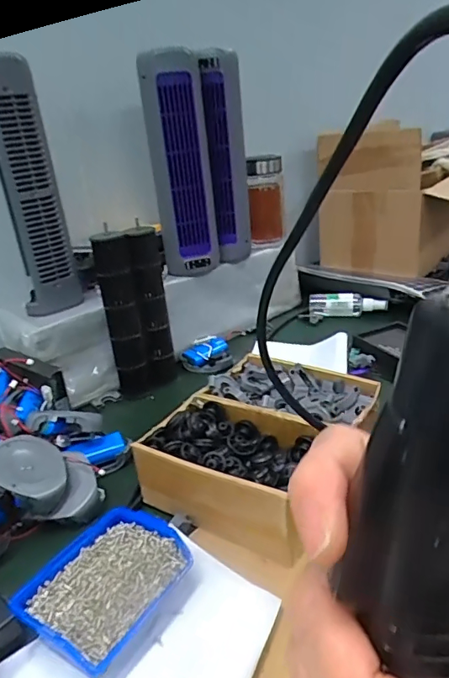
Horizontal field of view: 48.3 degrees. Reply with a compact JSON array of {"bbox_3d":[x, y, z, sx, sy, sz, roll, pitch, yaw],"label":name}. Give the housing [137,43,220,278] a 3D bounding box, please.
[{"bbox_3d":[-0.063,-0.245,0.733,0.088,0.293,0.045,-4,23,3],"label":"housing"}]

